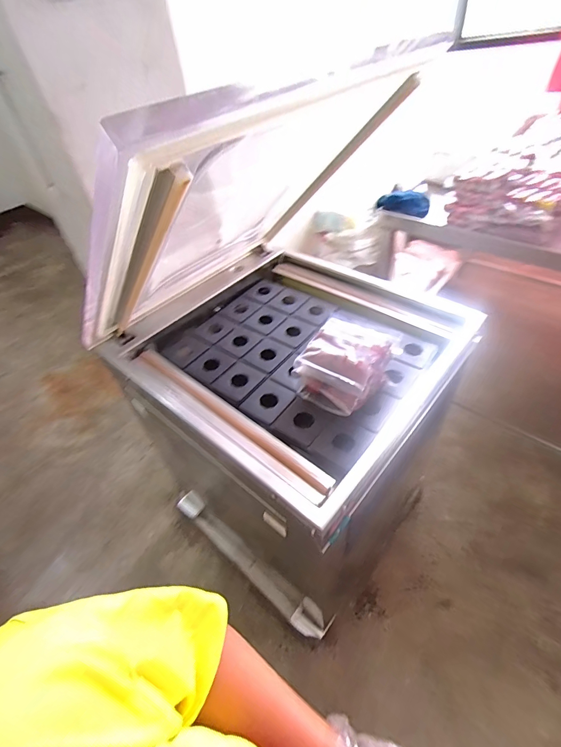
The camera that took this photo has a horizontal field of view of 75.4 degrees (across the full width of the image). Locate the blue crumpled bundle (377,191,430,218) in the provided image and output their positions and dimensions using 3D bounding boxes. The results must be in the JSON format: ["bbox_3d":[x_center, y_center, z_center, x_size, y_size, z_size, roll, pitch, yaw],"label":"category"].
[{"bbox_3d":[0.393,-0.549,1.167,0.172,0.056,0.085,20,52,24],"label":"blue crumpled bundle"}]

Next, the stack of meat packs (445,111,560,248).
[{"bbox_3d":[0.859,-0.683,1.167,0.305,0.116,0.922,30,57,30],"label":"stack of meat packs"}]

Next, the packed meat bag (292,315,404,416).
[{"bbox_3d":[0.124,-0.019,0.682,0.140,0.109,0.175,26,55,29],"label":"packed meat bag"}]

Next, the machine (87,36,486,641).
[{"bbox_3d":[0.010,0.050,0.920,0.686,1.223,0.641,24,54,27],"label":"machine"}]

